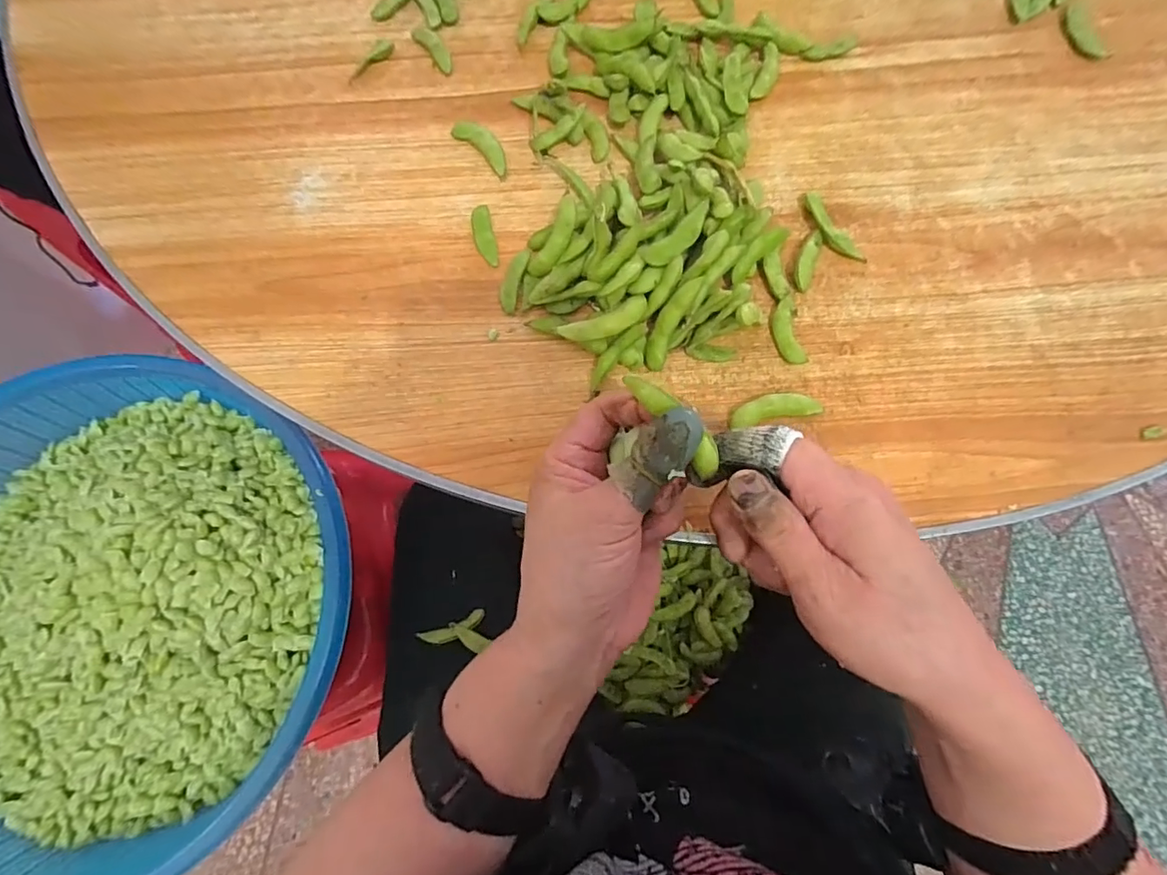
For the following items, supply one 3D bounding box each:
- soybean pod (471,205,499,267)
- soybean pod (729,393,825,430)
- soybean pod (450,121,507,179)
[{"bbox_3d":[-0.065,-0.131,0.345,0.013,0.004,0.044,-14,76,-2],"label":"soybean pod"},{"bbox_3d":[0.111,-0.017,0.309,0.052,0.010,0.015,-9,76,-1],"label":"soybean pod"},{"bbox_3d":[-0.069,-0.202,0.363,0.053,0.009,0.016,44,80,11],"label":"soybean pod"}]

